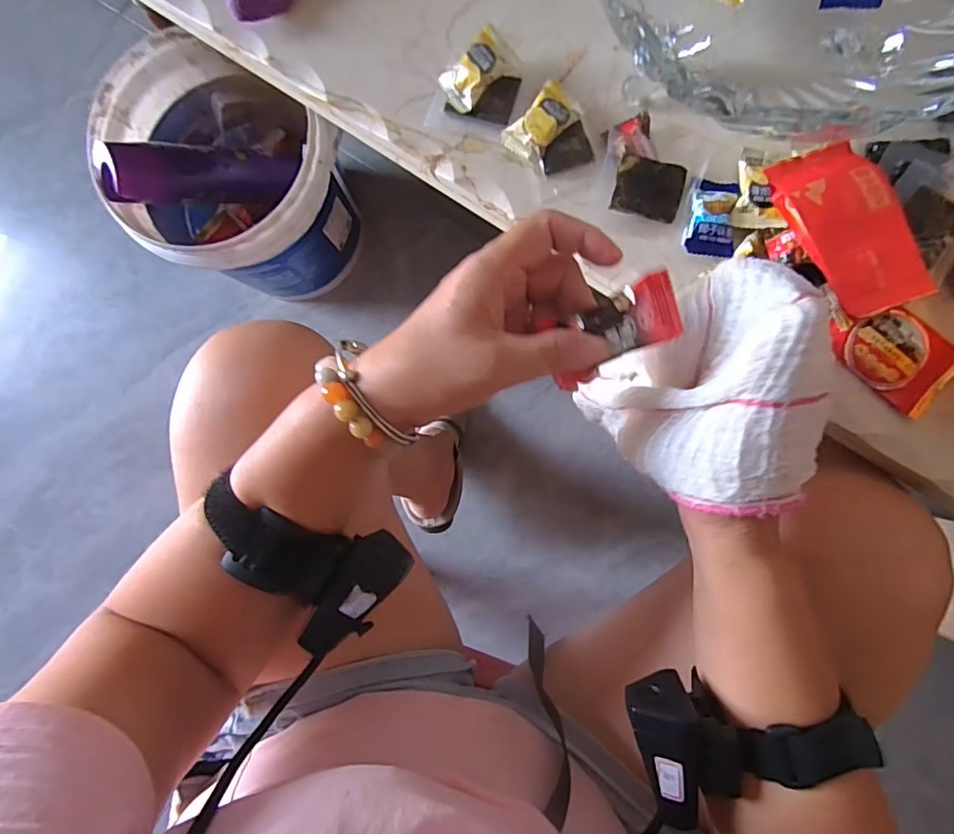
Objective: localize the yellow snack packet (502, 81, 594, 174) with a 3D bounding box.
[{"bbox_3d":[0.047,-0.174,0.319,0.044,0.020,0.046,-44,86,1],"label":"yellow snack packet"}]

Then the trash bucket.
[{"bbox_3d":[-0.300,-0.285,0.669,0.244,0.256,0.222,40,91,4],"label":"trash bucket"}]

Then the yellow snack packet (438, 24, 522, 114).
[{"bbox_3d":[0.001,-0.216,0.324,0.046,0.022,0.034,-35,86,2],"label":"yellow snack packet"}]

